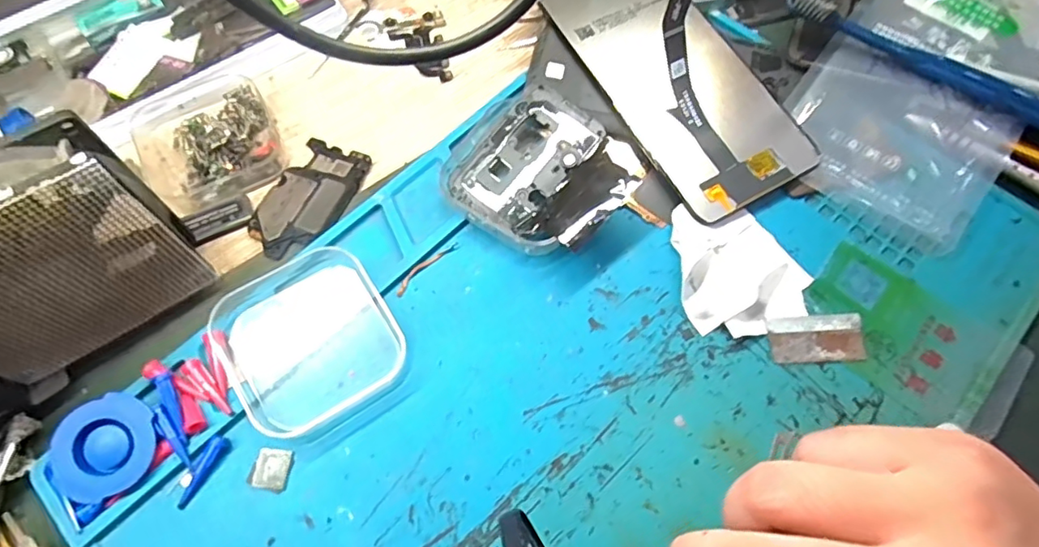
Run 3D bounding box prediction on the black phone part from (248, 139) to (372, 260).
[{"bbox_3d":[-0.101,-0.036,0.268,0.037,0.006,0.064,20,68,8],"label":"black phone part"}]

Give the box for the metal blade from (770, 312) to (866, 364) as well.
[{"bbox_3d":[0.125,0.027,0.234,0.038,0.004,0.020,-4,70,2],"label":"metal blade"}]

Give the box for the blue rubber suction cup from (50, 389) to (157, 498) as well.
[{"bbox_3d":[-0.154,0.064,0.210,0.034,0.009,0.034,2,81,-10],"label":"blue rubber suction cup"}]

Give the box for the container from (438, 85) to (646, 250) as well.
[{"bbox_3d":[0.009,-0.045,0.255,0.075,0.025,0.066,37,71,15],"label":"container"}]

